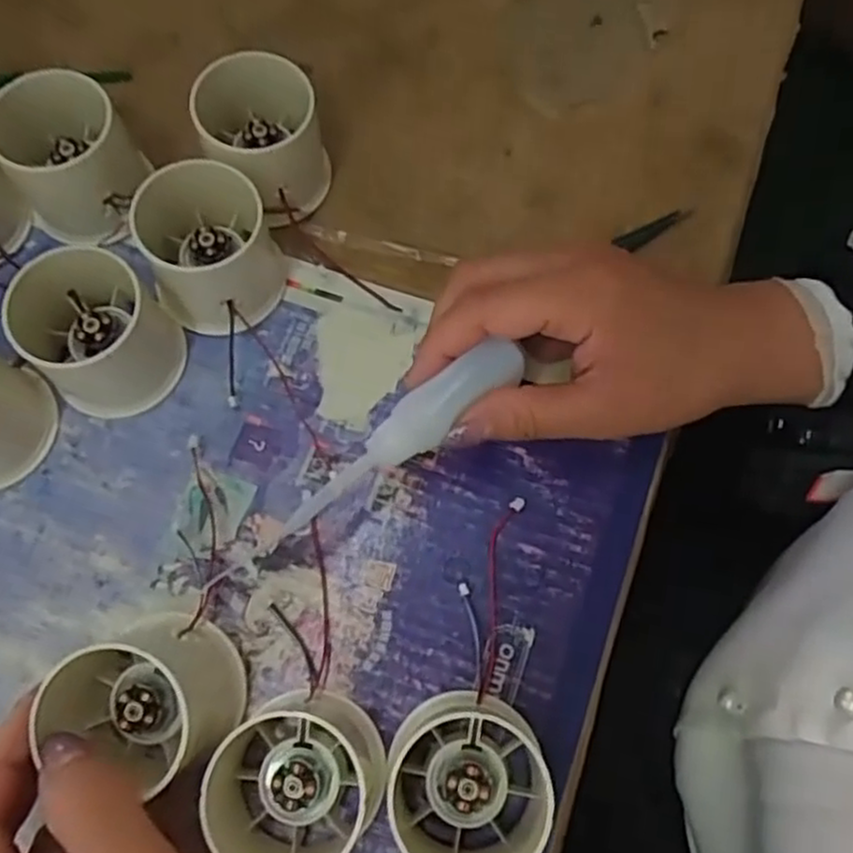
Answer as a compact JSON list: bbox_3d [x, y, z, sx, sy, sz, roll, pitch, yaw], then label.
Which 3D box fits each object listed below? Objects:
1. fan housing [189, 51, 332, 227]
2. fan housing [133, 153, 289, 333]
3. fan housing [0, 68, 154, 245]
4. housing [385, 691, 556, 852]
[{"bbox_3d":[-0.073,-0.127,0.331,0.051,0.049,0.059,-19,74,-7],"label":"fan housing"},{"bbox_3d":[-0.092,-0.076,0.313,0.055,0.050,0.061,-24,75,-8],"label":"fan housing"},{"bbox_3d":[-0.155,-0.117,0.327,0.052,0.049,0.063,-34,76,-11],"label":"fan housing"},{"bbox_3d":[0.016,0.121,0.253,0.056,0.049,0.052,0,73,-1],"label":"housing"}]

